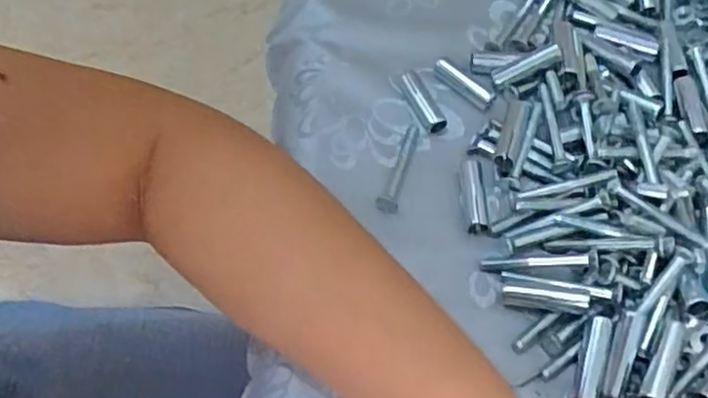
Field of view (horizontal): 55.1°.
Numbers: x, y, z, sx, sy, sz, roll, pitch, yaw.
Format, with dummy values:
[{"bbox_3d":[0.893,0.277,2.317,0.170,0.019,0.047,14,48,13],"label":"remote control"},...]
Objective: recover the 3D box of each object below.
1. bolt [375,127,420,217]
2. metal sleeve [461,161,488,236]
[{"bbox_3d":[0.026,-0.017,0.362,0.010,0.011,0.056,19,61,8],"label":"bolt"},{"bbox_3d":[0.064,-0.002,0.355,0.011,0.007,0.042,0,61,-3],"label":"metal sleeve"}]

